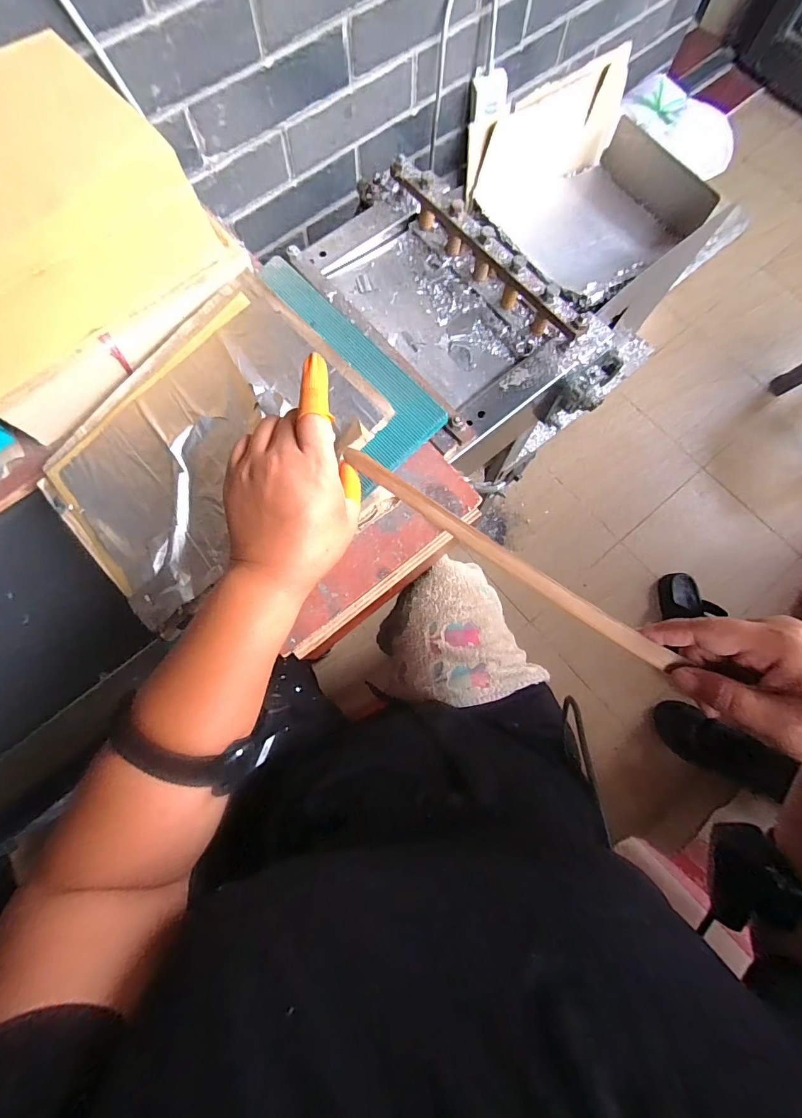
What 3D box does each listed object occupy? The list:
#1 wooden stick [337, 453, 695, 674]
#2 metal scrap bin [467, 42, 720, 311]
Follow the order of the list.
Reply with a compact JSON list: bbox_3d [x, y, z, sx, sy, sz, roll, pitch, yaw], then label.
[{"bbox_3d":[0.066,-0.005,0.304,0.263,0.011,0.014,36,79,13],"label":"wooden stick"},{"bbox_3d":[0.253,-0.463,0.548,0.270,0.128,0.230,-36,78,-8],"label":"metal scrap bin"}]

